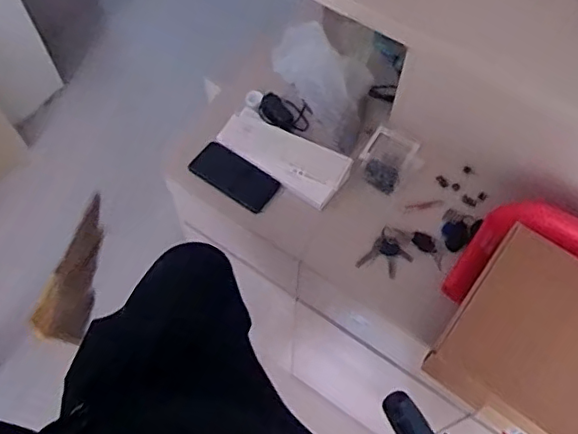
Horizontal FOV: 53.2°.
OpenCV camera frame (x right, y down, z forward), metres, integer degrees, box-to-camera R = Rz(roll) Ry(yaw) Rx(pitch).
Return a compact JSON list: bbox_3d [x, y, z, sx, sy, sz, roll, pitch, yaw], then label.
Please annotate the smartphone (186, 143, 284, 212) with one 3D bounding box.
[{"bbox_3d":[-0.099,-0.073,1.035,0.164,0.014,0.071,33,92,17],"label":"smartphone"}]

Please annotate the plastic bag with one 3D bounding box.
[{"bbox_3d":[0.048,-0.240,1.045,0.192,0.162,0.149,18,66,10],"label":"plastic bag"}]

